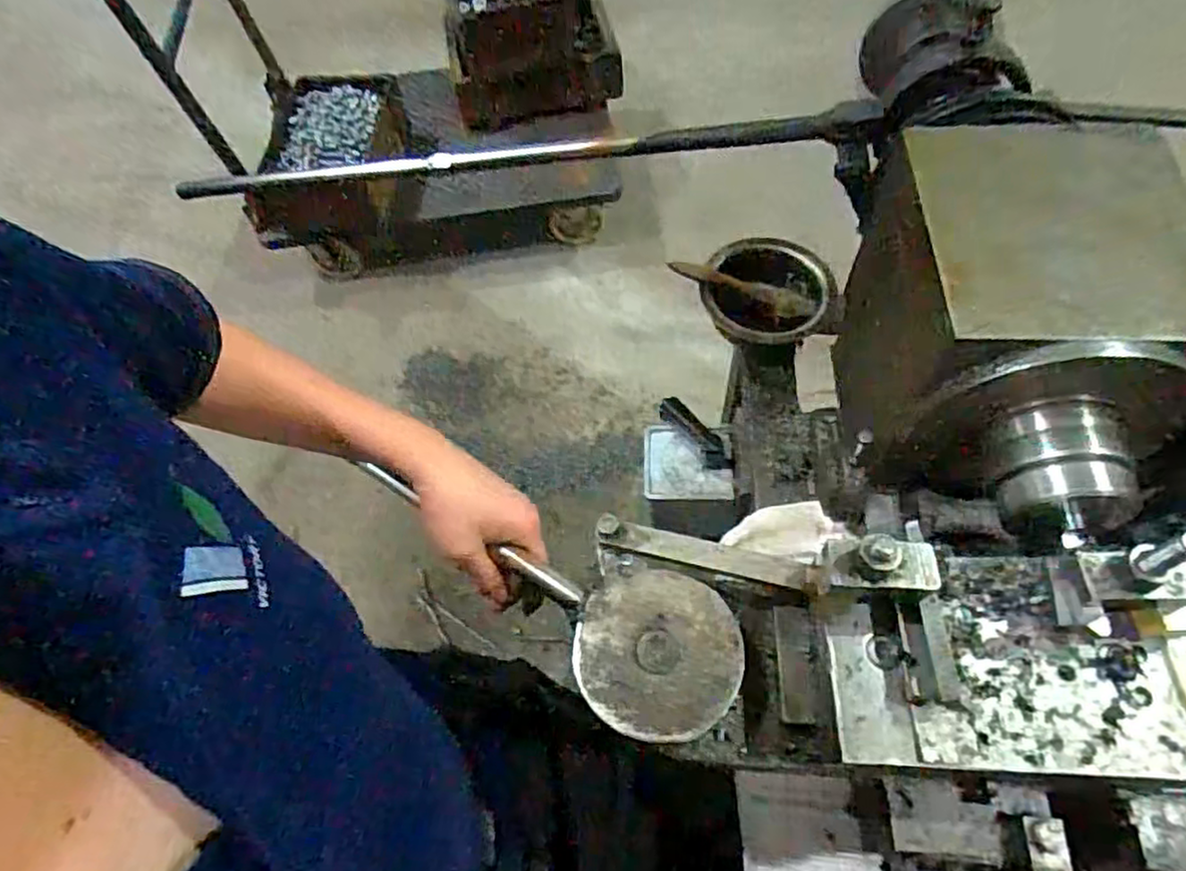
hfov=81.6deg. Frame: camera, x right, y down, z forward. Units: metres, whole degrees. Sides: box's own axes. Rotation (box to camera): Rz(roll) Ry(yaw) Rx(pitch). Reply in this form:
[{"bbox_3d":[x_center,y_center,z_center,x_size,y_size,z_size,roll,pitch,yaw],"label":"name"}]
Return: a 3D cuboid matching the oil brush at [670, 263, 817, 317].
[{"bbox_3d":[0.153,-0.154,0.705,0.148,0.030,0.025,18,62,13],"label":"oil brush"}]

